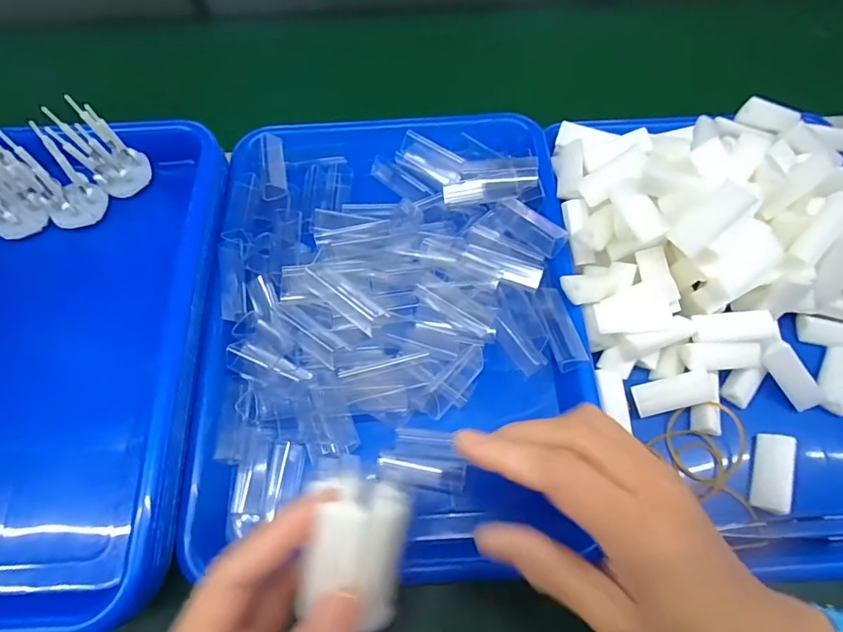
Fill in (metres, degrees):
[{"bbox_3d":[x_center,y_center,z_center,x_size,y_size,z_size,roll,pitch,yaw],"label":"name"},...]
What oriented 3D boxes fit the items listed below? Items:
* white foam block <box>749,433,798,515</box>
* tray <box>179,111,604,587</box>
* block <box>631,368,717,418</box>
[{"bbox_3d":[0.213,0.095,0.299,0.017,0.016,0.046,14,79,7],"label":"white foam block"},{"bbox_3d":[-0.020,-0.004,0.344,0.243,0.042,0.325,-4,65,-1],"label":"tray"},{"bbox_3d":[0.160,0.049,0.313,0.045,0.012,0.019,-18,64,17],"label":"block"}]

